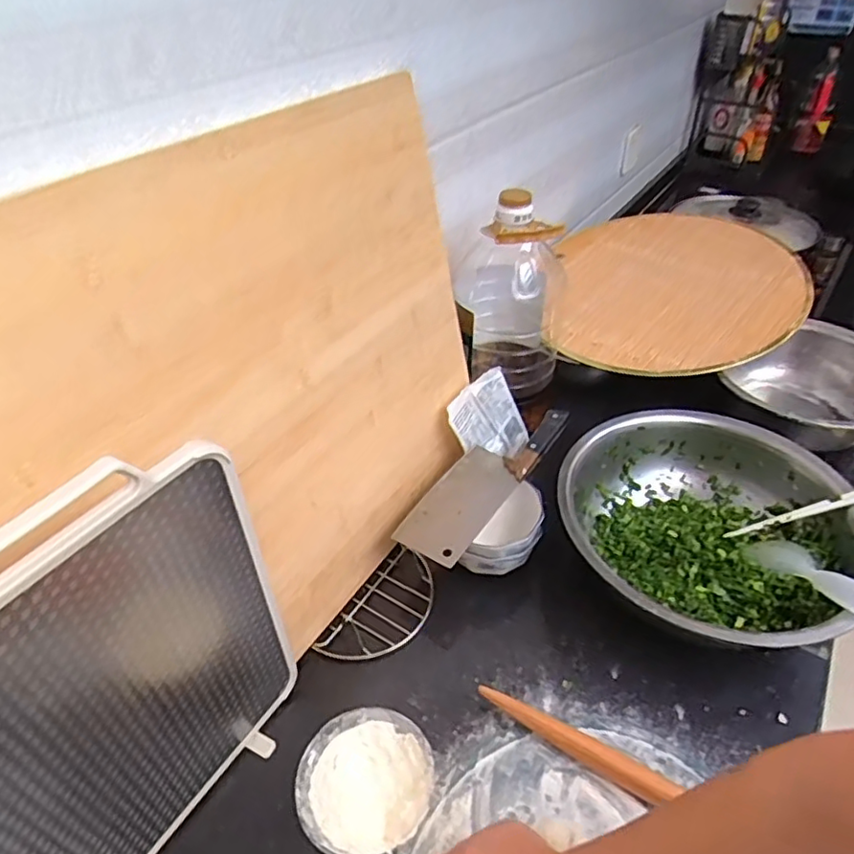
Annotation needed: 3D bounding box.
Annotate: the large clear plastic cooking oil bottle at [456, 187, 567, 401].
[{"bbox_3d":[0.117,-0.181,0.849,0.142,0.274,0.141,3,41,6],"label":"large clear plastic cooking oil bottle"}]

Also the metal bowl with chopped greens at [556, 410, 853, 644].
[{"bbox_3d":[0.324,0.122,0.726,0.314,0.109,0.332,-1,40,1],"label":"metal bowl with chopped greens"}]

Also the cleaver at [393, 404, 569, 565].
[{"bbox_3d":[0.074,0.057,0.749,0.091,0.028,0.278,25,47,28],"label":"cleaver"}]

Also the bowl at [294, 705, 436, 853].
[{"bbox_3d":[-0.054,0.326,0.550,0.117,0.050,0.114,-1,40,1],"label":"bowl"}]

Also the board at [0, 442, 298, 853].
[{"bbox_3d":[-0.220,0.203,0.439,0.018,0.382,0.280,21,45,25],"label":"board"}]

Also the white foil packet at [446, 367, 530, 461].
[{"bbox_3d":[0.089,-0.006,0.842,0.119,0.123,0.012,-40,21,-34],"label":"white foil packet"}]

